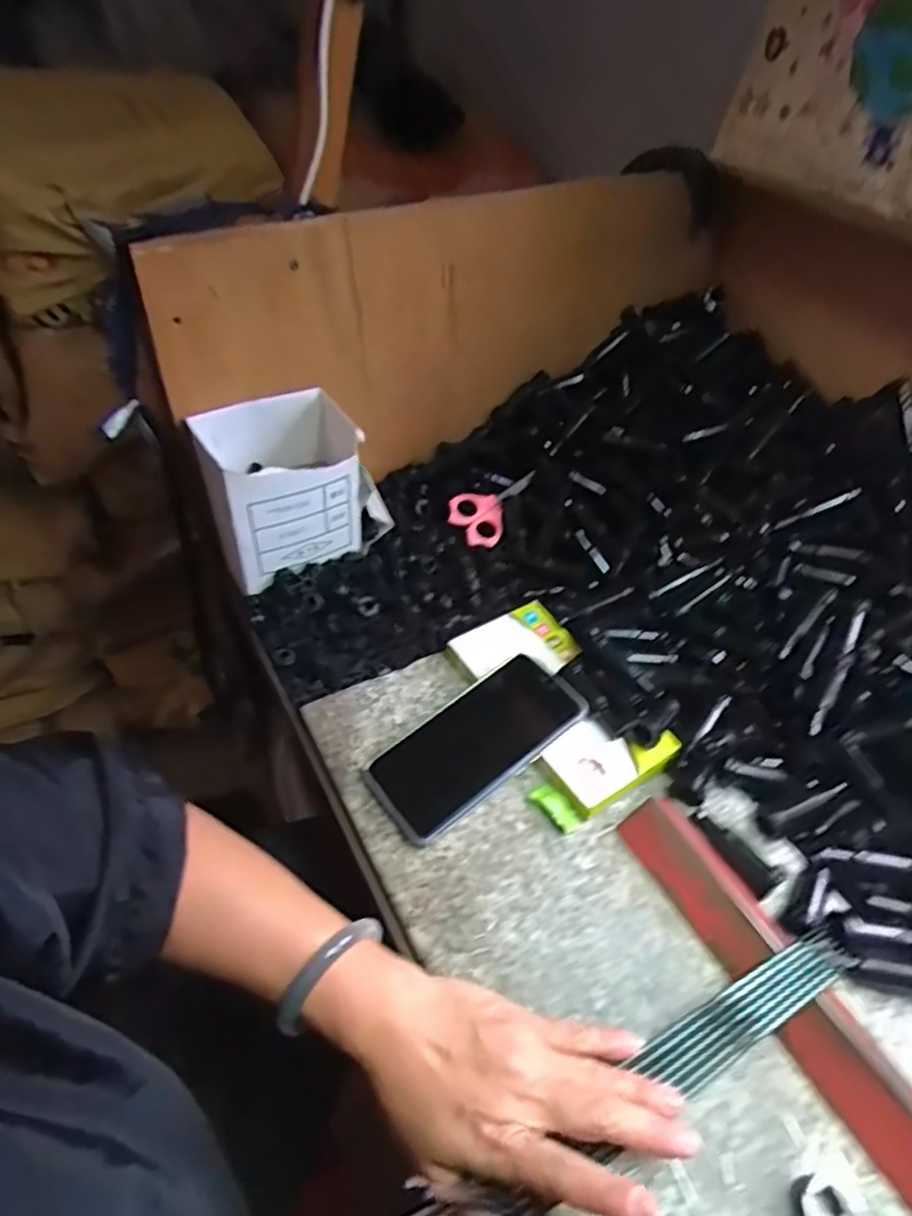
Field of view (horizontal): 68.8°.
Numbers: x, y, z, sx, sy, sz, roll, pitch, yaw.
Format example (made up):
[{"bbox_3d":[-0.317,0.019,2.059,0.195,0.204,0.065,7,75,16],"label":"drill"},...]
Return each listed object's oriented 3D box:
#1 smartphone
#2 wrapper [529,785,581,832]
[{"bbox_3d":[0.015,0.095,0.480,0.157,0.008,0.073,-34,53,-19],"label":"smartphone"},{"bbox_3d":[0.070,0.137,0.463,0.021,0.013,0.037,-25,52,-24],"label":"wrapper"}]

